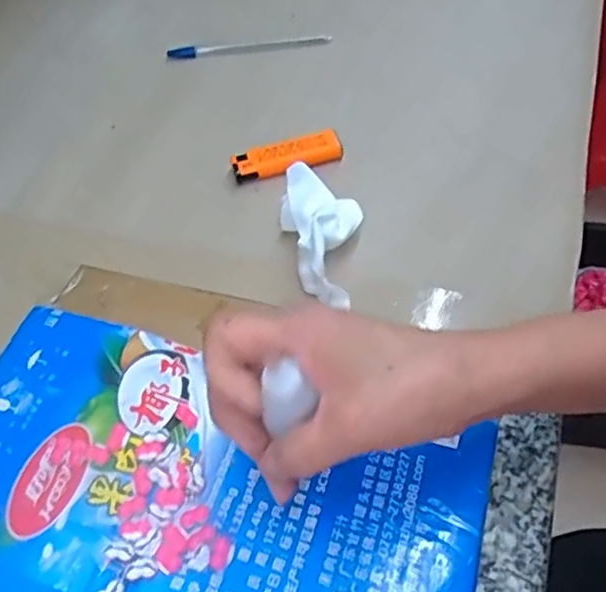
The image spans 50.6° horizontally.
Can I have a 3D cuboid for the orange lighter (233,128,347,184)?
[{"bbox_3d":[-0.012,-0.103,0.465,0.079,0.009,0.026,-14,54,-5],"label":"orange lighter"}]

